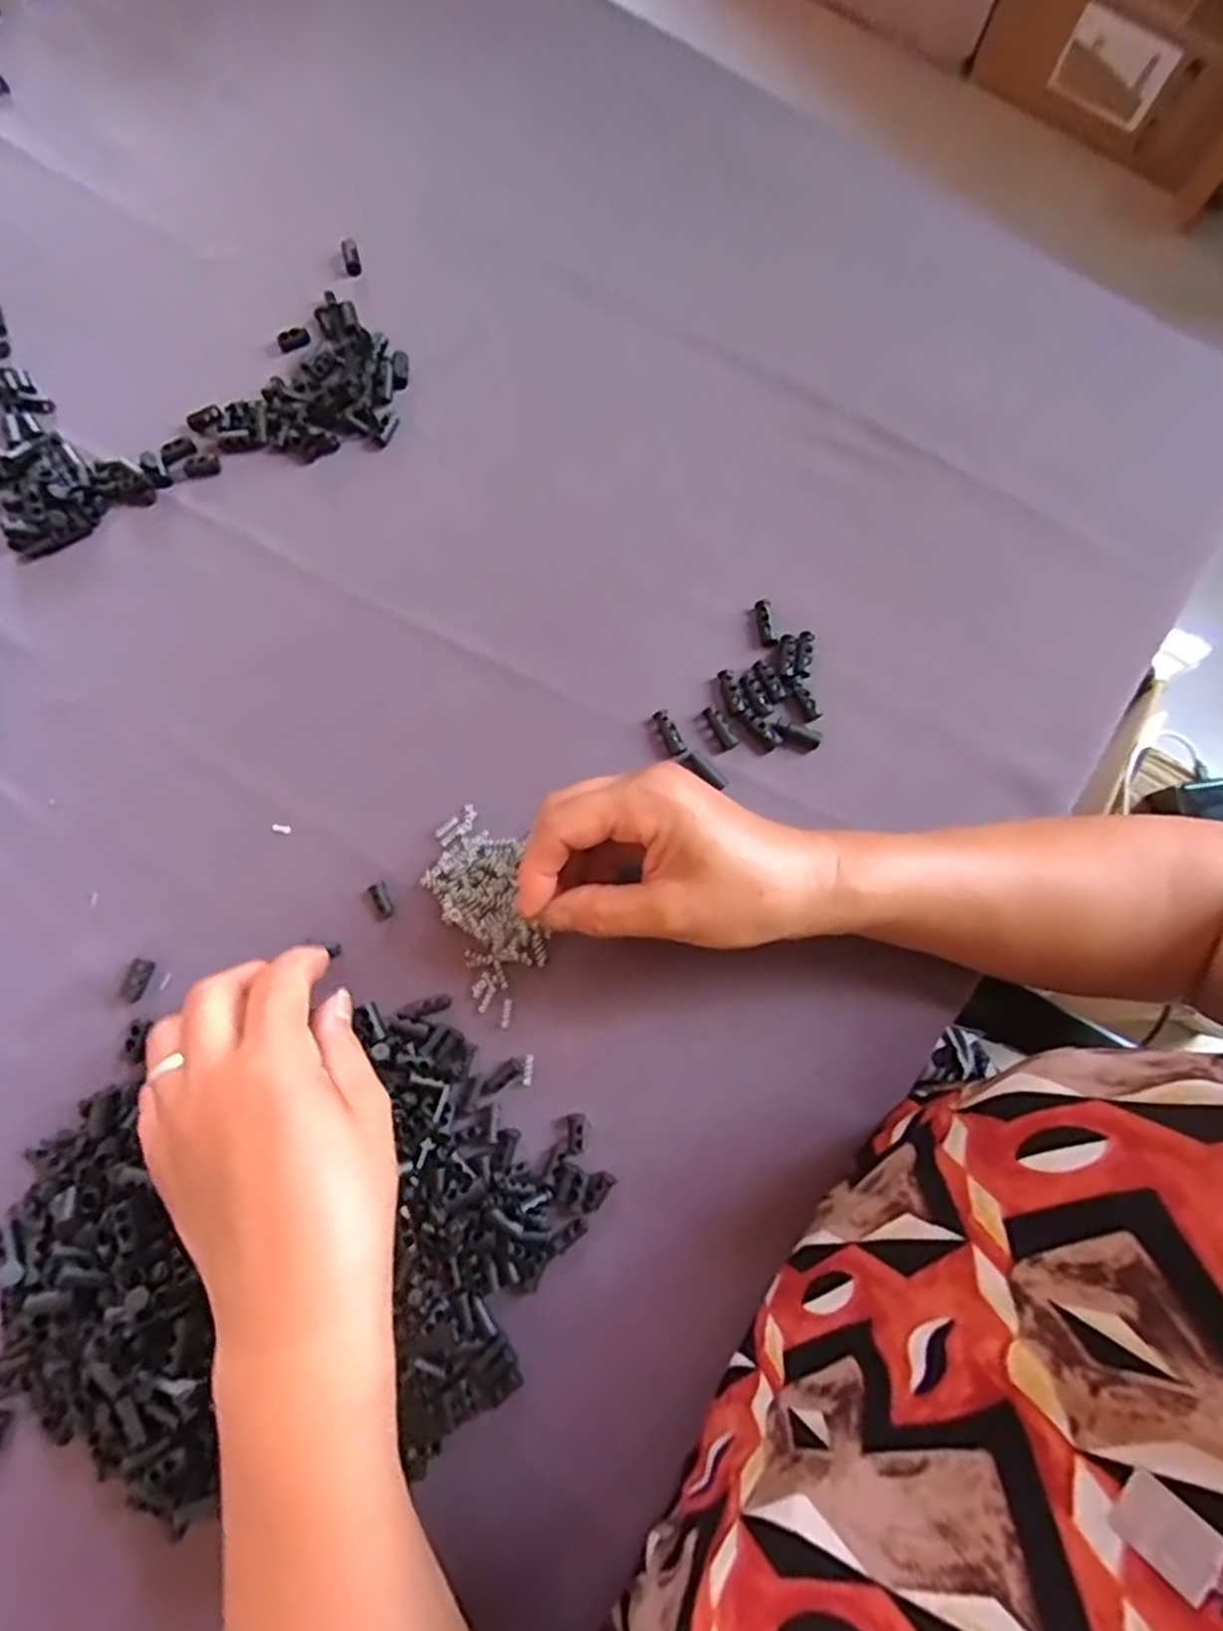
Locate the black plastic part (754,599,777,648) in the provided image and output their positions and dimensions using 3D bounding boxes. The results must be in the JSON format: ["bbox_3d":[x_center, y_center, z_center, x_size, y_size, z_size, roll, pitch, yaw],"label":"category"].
[{"bbox_3d":[0.082,-0.102,0.402,0.007,0.006,0.026,-11,80,-3],"label":"black plastic part"}]

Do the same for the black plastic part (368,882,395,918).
[{"bbox_3d":[-0.111,0.041,0.361,0.008,0.004,0.017,-26,81,-6],"label":"black plastic part"}]

